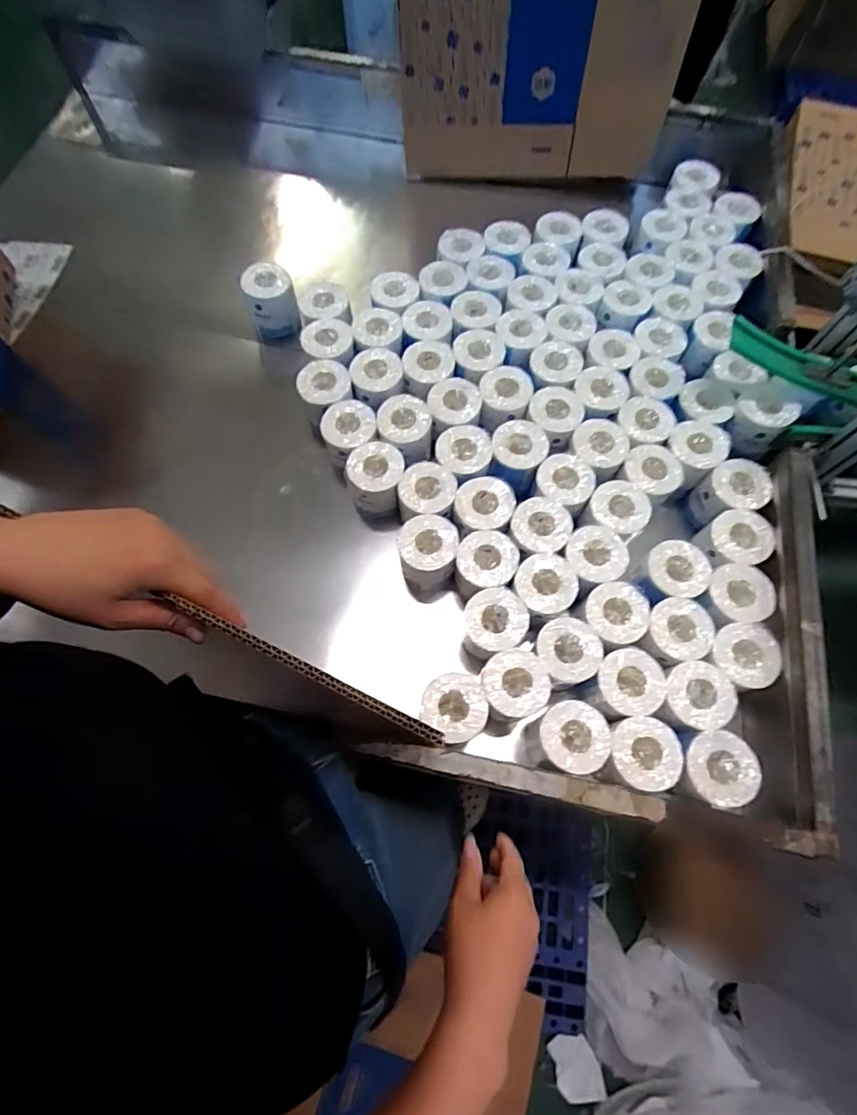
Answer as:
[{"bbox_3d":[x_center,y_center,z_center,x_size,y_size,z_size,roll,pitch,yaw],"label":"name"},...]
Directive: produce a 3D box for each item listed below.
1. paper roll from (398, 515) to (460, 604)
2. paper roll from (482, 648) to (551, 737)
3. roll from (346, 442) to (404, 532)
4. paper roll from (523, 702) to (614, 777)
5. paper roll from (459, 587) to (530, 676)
[{"bbox_3d":[0.000,0.007,0.865,0.095,0.126,0.107,-6,69,-4],"label":"paper roll"},{"bbox_3d":[0.126,0.202,0.770,0.095,0.100,0.108,-7,70,-4],"label":"paper roll"},{"bbox_3d":[-0.089,-0.126,0.902,0.099,0.108,0.117,8,69,2],"label":"roll"},{"bbox_3d":[0.201,0.264,0.744,0.095,0.103,0.090,5,67,2],"label":"paper roll"},{"bbox_3d":[0.104,0.115,0.816,0.104,0.114,0.100,3,69,0],"label":"paper roll"}]

